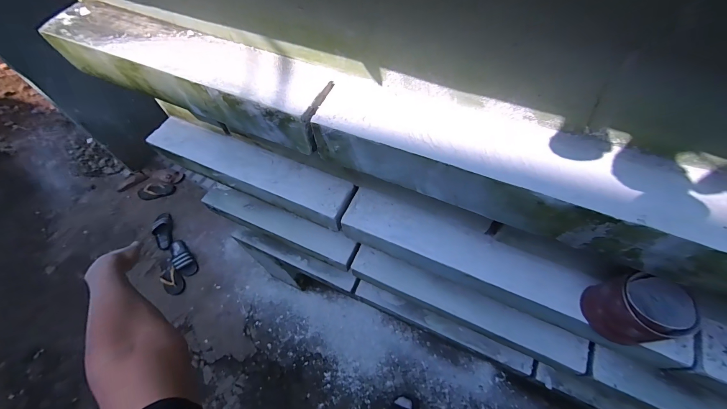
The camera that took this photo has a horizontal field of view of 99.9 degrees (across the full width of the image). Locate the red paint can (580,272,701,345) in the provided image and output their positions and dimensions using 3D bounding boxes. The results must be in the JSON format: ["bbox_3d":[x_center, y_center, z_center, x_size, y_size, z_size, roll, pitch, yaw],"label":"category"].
[{"bbox_3d":[0.402,0.154,0.452,0.087,0.099,0.082,-1,59,2],"label":"red paint can"}]

